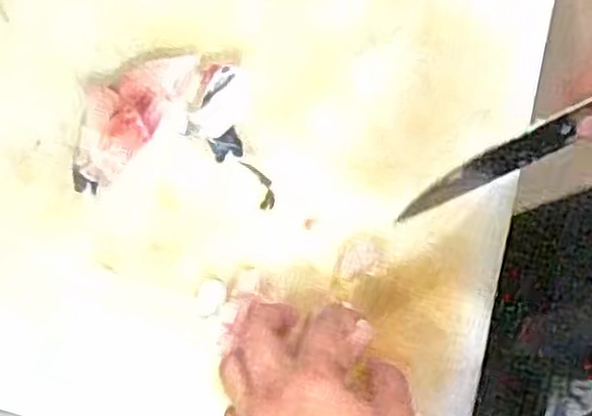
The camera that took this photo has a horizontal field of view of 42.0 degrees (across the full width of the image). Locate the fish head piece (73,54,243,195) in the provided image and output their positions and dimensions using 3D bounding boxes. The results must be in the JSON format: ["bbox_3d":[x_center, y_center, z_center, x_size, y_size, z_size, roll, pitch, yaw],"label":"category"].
[{"bbox_3d":[-0.098,-0.064,0.537,0.120,0.030,0.076,-15,76,-4],"label":"fish head piece"}]

